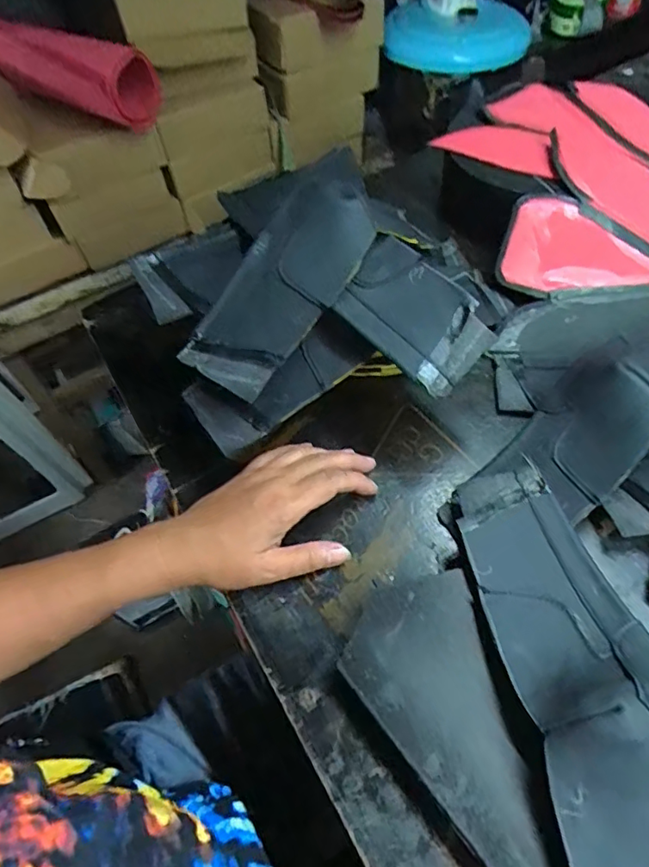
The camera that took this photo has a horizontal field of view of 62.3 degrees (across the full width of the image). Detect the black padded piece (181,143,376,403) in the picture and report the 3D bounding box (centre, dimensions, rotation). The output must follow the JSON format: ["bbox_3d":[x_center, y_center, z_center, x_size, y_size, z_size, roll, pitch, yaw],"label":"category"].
[{"bbox_3d":[-0.024,-0.119,0.404,0.077,0.011,0.194,31,83,11],"label":"black padded piece"}]

